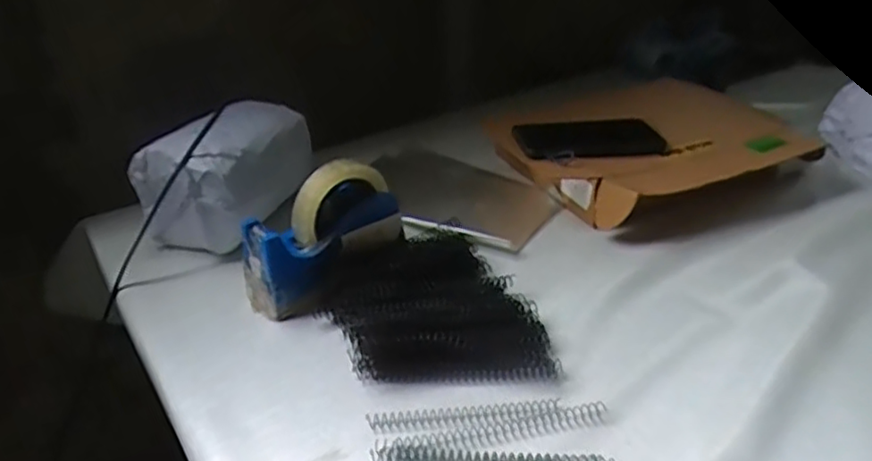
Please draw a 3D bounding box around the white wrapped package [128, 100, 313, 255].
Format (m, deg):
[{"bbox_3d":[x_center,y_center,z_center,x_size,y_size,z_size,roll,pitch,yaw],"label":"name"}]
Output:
[{"bbox_3d":[-0.232,-0.063,0.732,0.139,0.129,0.176,8,34,16],"label":"white wrapped package"}]

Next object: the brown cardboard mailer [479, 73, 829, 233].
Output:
[{"bbox_3d":[0.265,-0.105,0.809,0.341,0.084,0.244,-17,35,-22],"label":"brown cardboard mailer"}]

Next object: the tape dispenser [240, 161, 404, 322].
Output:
[{"bbox_3d":[-0.103,0.008,0.624,0.165,0.120,0.060,-19,37,-25],"label":"tape dispenser"}]

